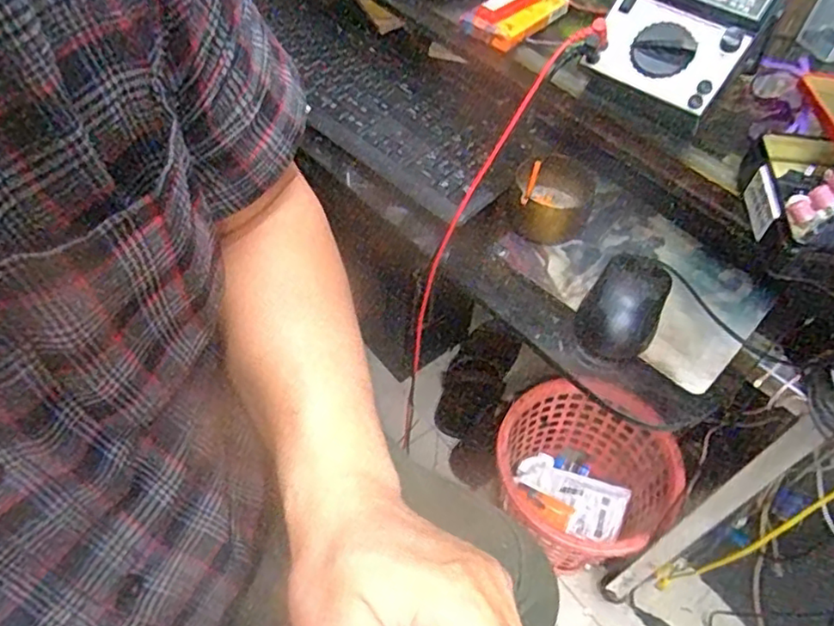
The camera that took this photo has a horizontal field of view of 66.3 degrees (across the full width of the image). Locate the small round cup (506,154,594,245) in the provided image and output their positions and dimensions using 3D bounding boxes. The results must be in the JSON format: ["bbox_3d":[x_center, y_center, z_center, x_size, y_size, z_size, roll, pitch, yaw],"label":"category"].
[{"bbox_3d":[0.122,-0.103,0.590,0.071,0.051,0.071,2,52,-3],"label":"small round cup"}]

